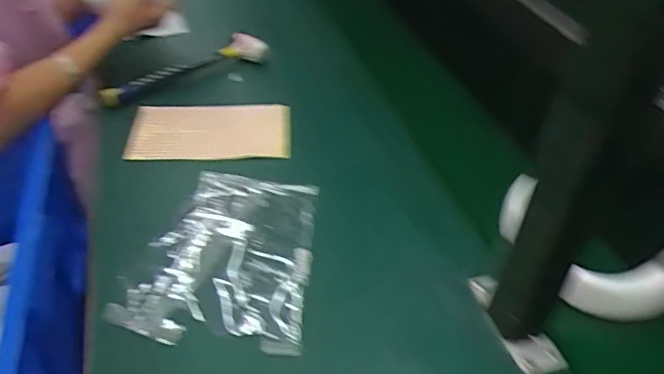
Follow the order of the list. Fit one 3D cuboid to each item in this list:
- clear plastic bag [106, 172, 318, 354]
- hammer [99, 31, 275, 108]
[{"bbox_3d":[-0.097,0.063,0.557,0.159,0.013,0.212,8,42,5],"label":"clear plastic bag"},{"bbox_3d":[-0.208,-0.171,0.797,0.244,0.033,0.049,-23,48,-27],"label":"hammer"}]

